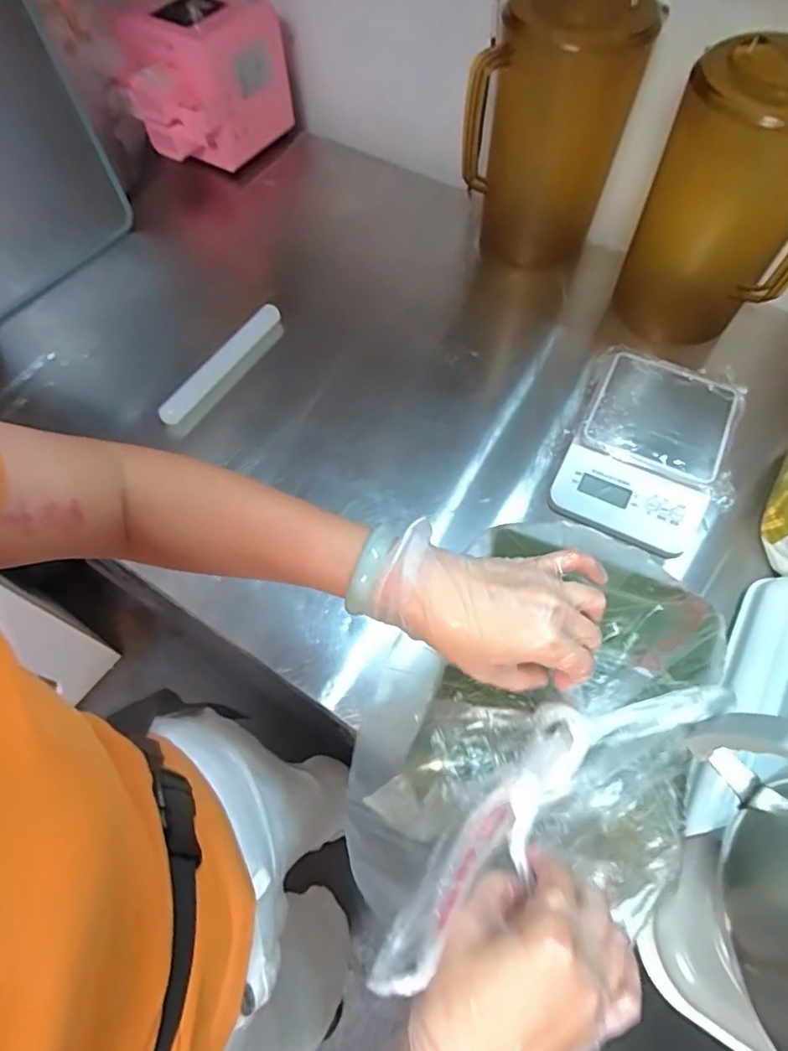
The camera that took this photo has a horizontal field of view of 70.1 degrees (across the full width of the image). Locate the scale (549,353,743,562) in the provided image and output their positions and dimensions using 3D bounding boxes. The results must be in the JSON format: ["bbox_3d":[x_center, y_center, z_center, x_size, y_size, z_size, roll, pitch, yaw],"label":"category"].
[{"bbox_3d":[0.289,-0.092,0.639,0.159,0.044,0.223,26,65,13],"label":"scale"}]

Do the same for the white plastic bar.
[{"bbox_3d":[-0.224,-0.214,0.733,0.019,0.027,0.224,28,66,14],"label":"white plastic bar"}]

